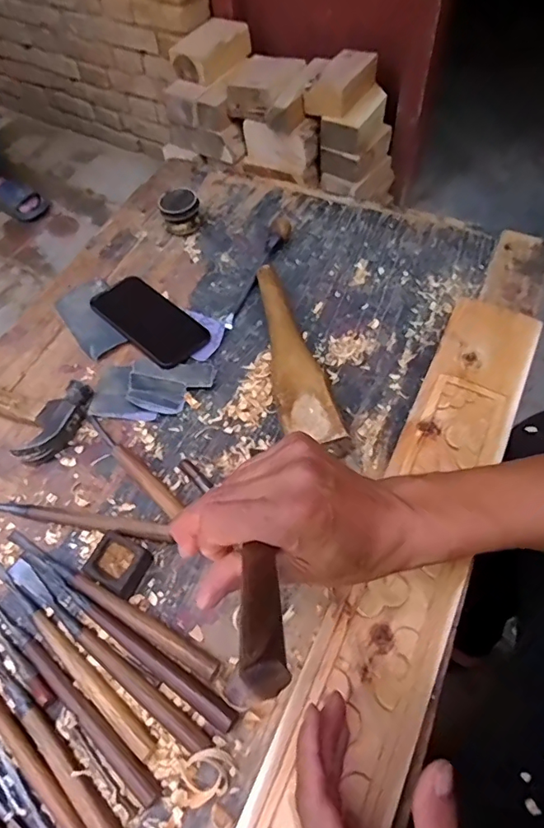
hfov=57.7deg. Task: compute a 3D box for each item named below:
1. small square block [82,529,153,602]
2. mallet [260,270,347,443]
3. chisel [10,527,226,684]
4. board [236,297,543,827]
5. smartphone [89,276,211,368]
[{"bbox_3d":[-0.144,0.142,0.467,0.051,0.020,0.046,26,64,16],"label":"small square block"},{"bbox_3d":[0.016,-0.072,0.576,0.058,0.049,0.266,-14,60,-5],"label":"mallet"},{"bbox_3d":[-0.155,0.169,0.460,0.249,0.017,0.017,26,65,17],"label":"chisel"},{"bbox_3d":[0.062,0.248,0.386,0.104,0.029,0.898,22,64,15],"label":"board"},{"bbox_3d":[-0.158,-0.122,0.634,0.165,0.009,0.077,39,69,22],"label":"smartphone"}]

